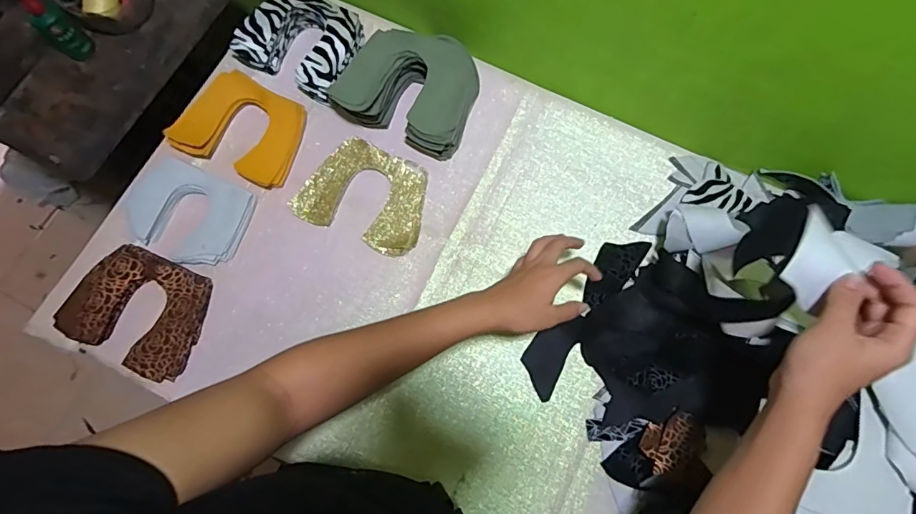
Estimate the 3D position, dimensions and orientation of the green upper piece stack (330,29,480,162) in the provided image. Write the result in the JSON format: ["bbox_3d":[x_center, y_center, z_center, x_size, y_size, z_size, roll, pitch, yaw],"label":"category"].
[{"bbox_3d":[-0.068,-0.222,0.640,0.172,0.072,0.136,21,77,7],"label":"green upper piece stack"}]

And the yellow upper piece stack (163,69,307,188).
[{"bbox_3d":[-0.291,-0.177,0.643,0.157,0.015,0.127,24,80,-2],"label":"yellow upper piece stack"}]

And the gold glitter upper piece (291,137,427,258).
[{"bbox_3d":[-0.120,-0.084,0.635,0.167,0.019,0.128,23,77,7],"label":"gold glitter upper piece"}]

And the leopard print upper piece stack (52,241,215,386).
[{"bbox_3d":[-0.397,0.065,0.596,0.162,0.034,0.130,22,77,7],"label":"leopard print upper piece stack"}]

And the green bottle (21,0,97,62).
[{"bbox_3d":[-0.566,-0.325,0.657,0.050,0.096,0.054,-34,77,-7],"label":"green bottle"}]

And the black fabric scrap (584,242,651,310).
[{"bbox_3d":[0.198,0.018,0.611,0.049,0.009,0.106,34,80,15],"label":"black fabric scrap"}]

